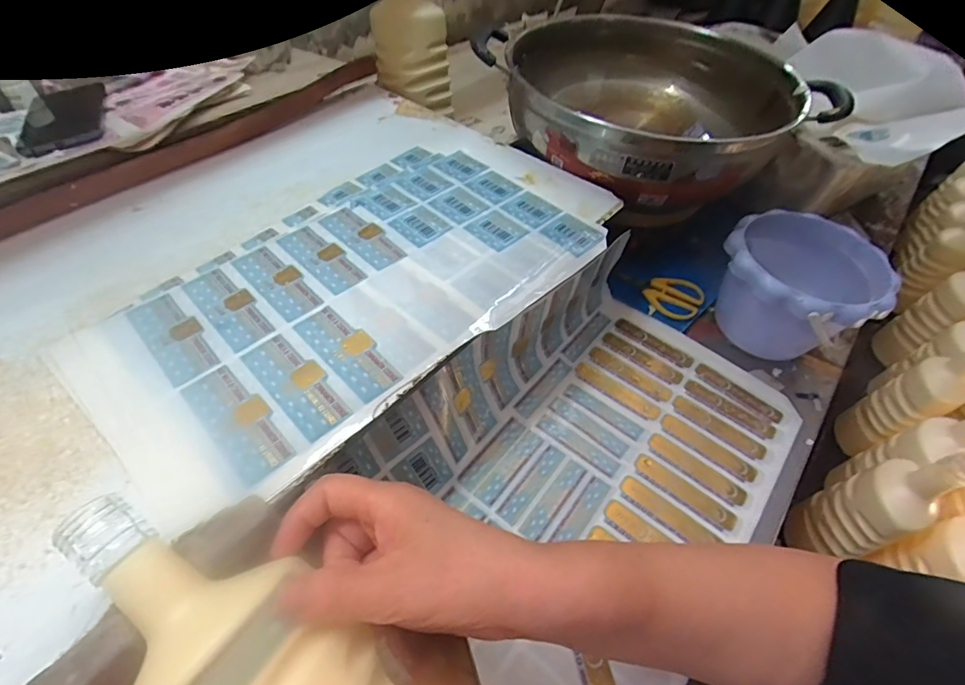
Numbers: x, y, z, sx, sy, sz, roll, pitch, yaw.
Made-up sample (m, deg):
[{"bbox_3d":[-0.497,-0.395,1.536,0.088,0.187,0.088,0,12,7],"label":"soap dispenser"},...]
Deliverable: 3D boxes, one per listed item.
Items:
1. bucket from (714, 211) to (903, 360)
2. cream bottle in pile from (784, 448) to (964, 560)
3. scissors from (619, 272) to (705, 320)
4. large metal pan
[{"bbox_3d":[0.332,-0.056,0.531,0.149,0.119,0.157,4,52,-5],"label":"bucket"},{"bbox_3d":[0.468,0.195,0.573,0.073,0.242,0.079,-14,56,-18],"label":"cream bottle in pile"},{"bbox_3d":[0.215,-0.062,0.581,0.104,0.017,0.052,30,54,15],"label":"scissors"},{"bbox_3d":[0.186,-0.284,0.552,0.294,0.079,0.325,-32,59,-25],"label":"large metal pan"}]

